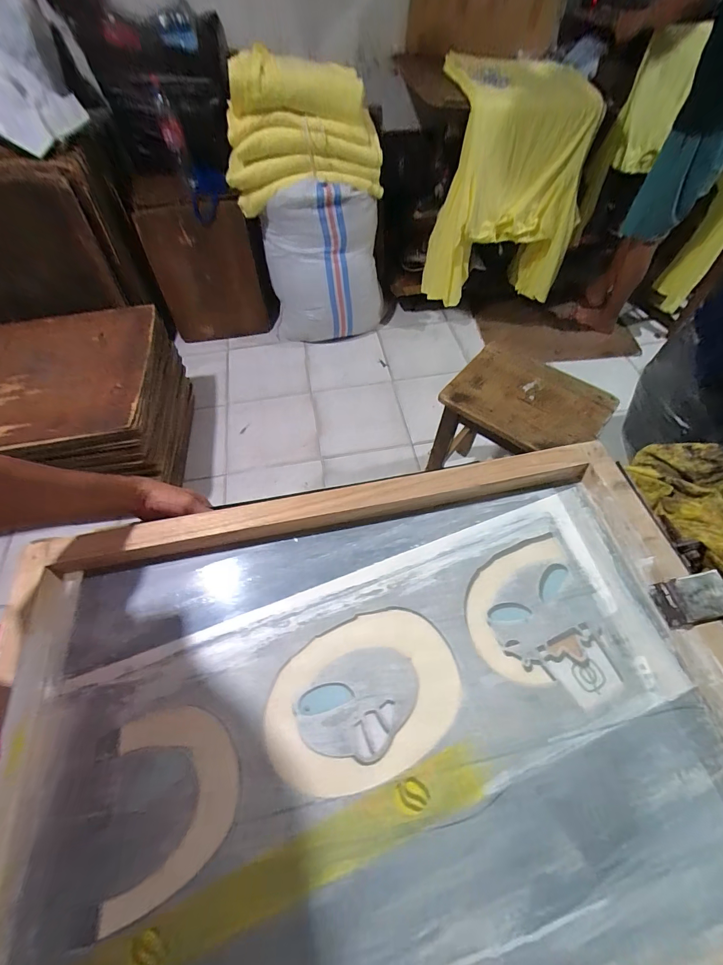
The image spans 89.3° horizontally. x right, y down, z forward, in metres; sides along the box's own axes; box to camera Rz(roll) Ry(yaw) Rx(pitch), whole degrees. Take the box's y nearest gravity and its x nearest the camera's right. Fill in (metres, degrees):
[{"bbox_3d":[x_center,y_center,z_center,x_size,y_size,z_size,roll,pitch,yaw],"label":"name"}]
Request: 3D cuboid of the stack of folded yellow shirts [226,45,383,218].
[{"bbox_3d":[-0.227,-1.233,1.315,0.570,0.405,0.302,2,58,2],"label":"stack of folded yellow shirts"}]

